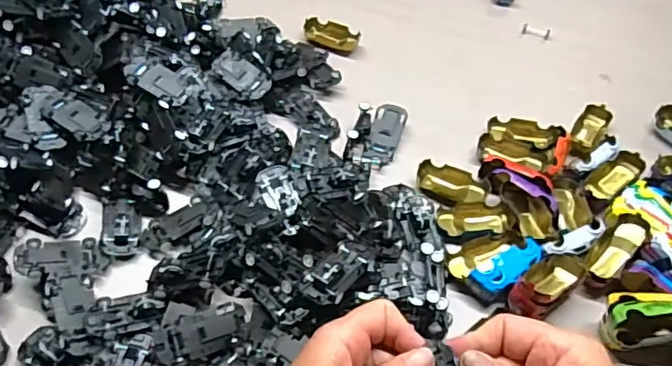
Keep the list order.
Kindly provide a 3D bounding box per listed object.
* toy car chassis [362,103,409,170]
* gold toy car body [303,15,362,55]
[{"bbox_3d":[0.047,-0.043,0.540,0.031,0.017,0.074,15,52,8],"label":"toy car chassis"},{"bbox_3d":[-0.005,-0.167,0.633,0.062,0.014,0.037,25,54,16],"label":"gold toy car body"}]

